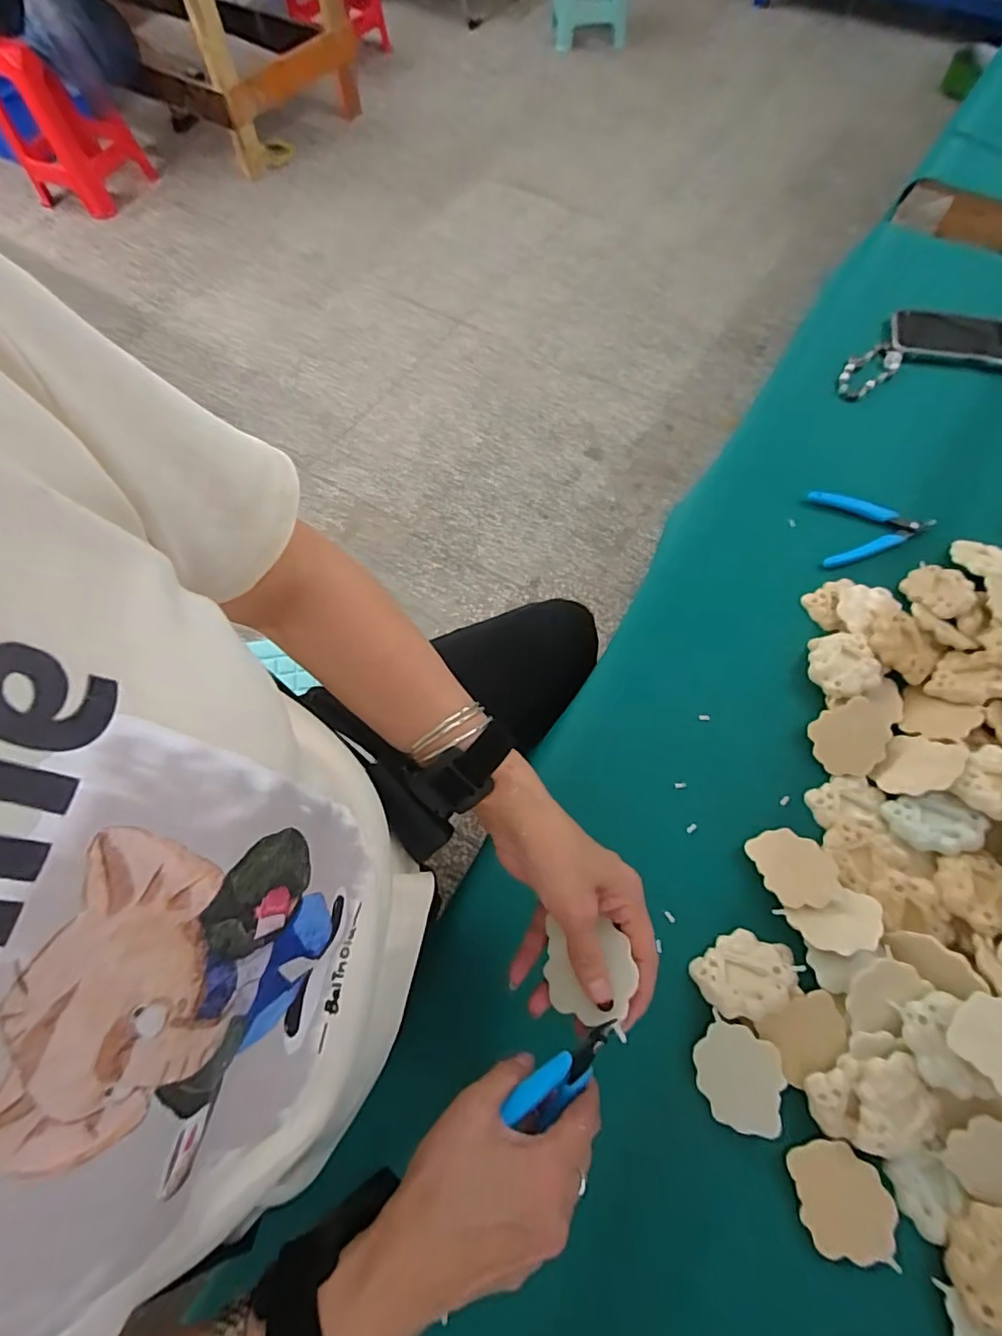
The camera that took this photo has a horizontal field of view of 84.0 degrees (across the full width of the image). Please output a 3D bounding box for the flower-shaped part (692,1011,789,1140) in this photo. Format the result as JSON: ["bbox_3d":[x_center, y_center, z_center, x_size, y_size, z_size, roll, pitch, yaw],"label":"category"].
[{"bbox_3d":[0.166,0.285,0.388,0.057,0.011,0.061,16,68,9],"label":"flower-shaped part"}]

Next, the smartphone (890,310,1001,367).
[{"bbox_3d":[0.577,-0.410,0.691,0.163,0.013,0.078,16,68,9],"label":"smartphone"}]

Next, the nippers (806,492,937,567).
[{"bbox_3d":[0.387,-0.148,0.579,0.116,0.007,0.090,-1,66,2],"label":"nippers"}]

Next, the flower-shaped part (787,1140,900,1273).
[{"bbox_3d":[0.222,0.347,0.360,0.059,0.007,0.058,6,66,5],"label":"flower-shaped part"}]

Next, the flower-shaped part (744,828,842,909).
[{"bbox_3d":[0.234,0.157,0.440,0.056,0.012,0.060,-1,66,2],"label":"flower-shaped part"}]

